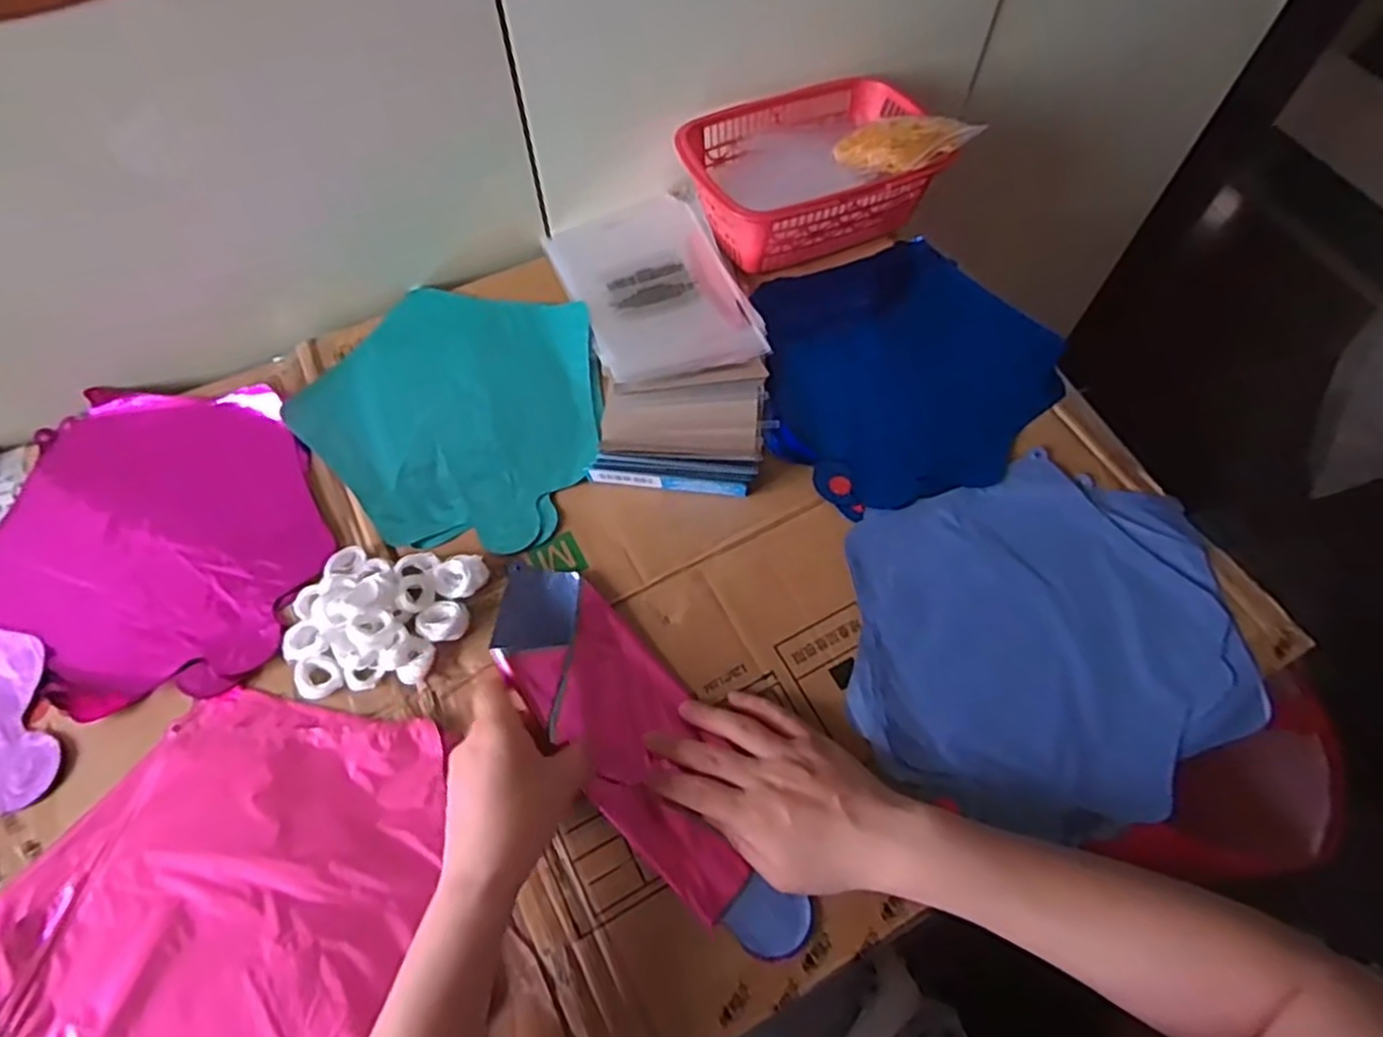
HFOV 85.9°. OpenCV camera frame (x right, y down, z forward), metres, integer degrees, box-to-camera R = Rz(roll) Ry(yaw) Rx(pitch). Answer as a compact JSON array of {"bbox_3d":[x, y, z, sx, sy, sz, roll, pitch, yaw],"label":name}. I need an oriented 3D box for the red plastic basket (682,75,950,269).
[{"bbox_3d":[0.099,-0.293,0.642,0.211,0.080,0.149,-21,64,-10],"label":"red plastic basket"}]

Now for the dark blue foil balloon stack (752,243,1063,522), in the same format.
[{"bbox_3d":[0.164,-0.123,0.576,0.231,0.018,0.226,-16,63,-8],"label":"dark blue foil balloon stack"}]

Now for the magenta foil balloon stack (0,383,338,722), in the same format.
[{"bbox_3d":[-0.367,0.005,0.513,0.253,0.025,0.215,30,66,15],"label":"magenta foil balloon stack"}]

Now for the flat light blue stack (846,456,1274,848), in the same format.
[{"bbox_3d":[0.233,0.074,0.487,0.250,0.013,0.238,4,62,3],"label":"flat light blue stack"}]

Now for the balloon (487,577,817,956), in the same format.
[{"bbox_3d":[-0.030,0.141,0.447,0.080,0.031,0.269,-32,75,-16],"label":"balloon"}]

